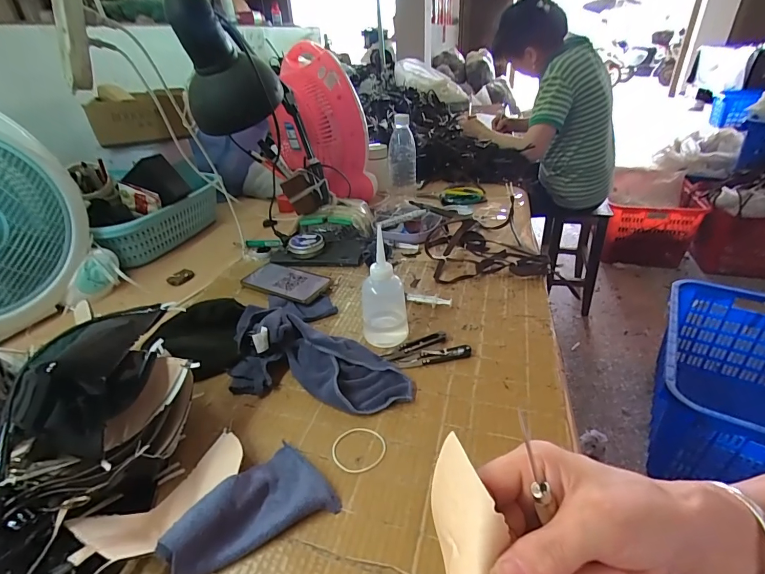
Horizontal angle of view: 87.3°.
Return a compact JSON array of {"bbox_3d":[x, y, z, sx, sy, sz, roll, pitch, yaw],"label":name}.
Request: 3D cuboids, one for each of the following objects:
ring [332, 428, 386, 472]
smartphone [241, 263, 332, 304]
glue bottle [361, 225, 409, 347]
[{"bbox_3d":[-0.025,0.174,0.434,0.058,0.004,0.054,-4,33,2],"label":"ring"},{"bbox_3d":[-0.172,-0.008,0.714,0.162,0.014,0.080,15,38,28],"label":"smartphone"},{"bbox_3d":[0.001,0.005,0.548,0.059,0.154,0.047,-1,33,7],"label":"glue bottle"}]

